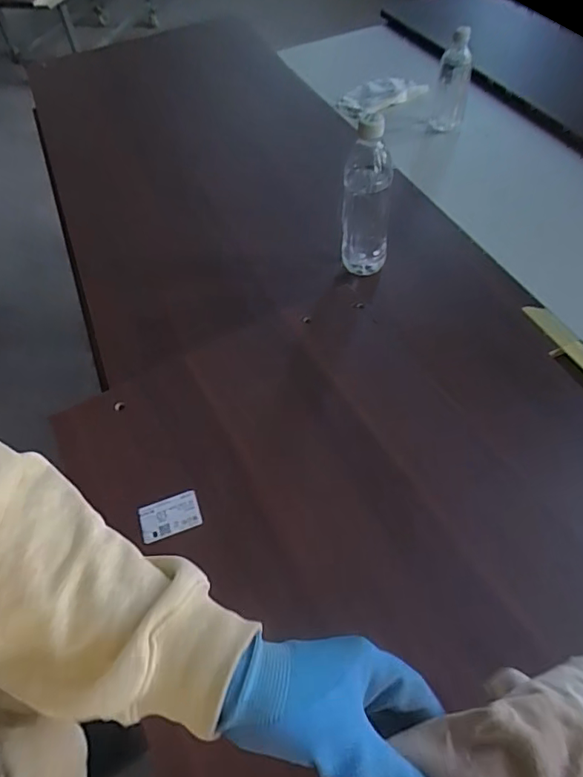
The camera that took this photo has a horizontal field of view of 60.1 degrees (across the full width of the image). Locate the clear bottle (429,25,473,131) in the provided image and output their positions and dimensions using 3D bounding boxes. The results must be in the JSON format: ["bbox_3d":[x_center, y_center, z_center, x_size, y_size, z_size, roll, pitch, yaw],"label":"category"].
[{"bbox_3d":[0.326,-0.623,1.018,0.070,0.164,0.057,15,57,16],"label":"clear bottle"}]

